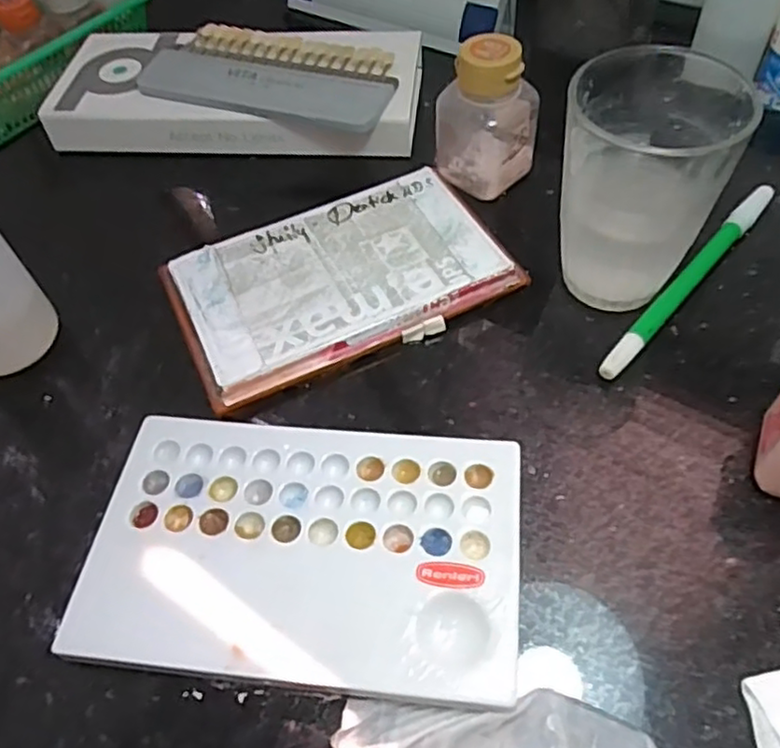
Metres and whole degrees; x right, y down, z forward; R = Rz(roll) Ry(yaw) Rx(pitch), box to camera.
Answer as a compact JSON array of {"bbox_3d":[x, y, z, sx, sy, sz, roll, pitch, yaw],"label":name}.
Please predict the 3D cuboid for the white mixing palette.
[{"bbox_3d":[-0.031,0.063,0.241,0.151,0.012,0.091,3,53,7],"label":"white mixing palette"}]

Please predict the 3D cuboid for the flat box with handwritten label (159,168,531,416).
[{"bbox_3d":[-0.023,-0.045,0.317,0.151,0.019,0.090,-22,54,-11],"label":"flat box with handwritten label"}]

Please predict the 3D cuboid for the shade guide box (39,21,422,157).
[{"bbox_3d":[-0.089,-0.169,0.392,0.208,0.029,0.087,3,53,7],"label":"shade guide box"}]

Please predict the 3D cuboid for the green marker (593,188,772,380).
[{"bbox_3d":[0.139,-0.044,0.306,0.010,0.012,0.143,35,63,27],"label":"green marker"}]

